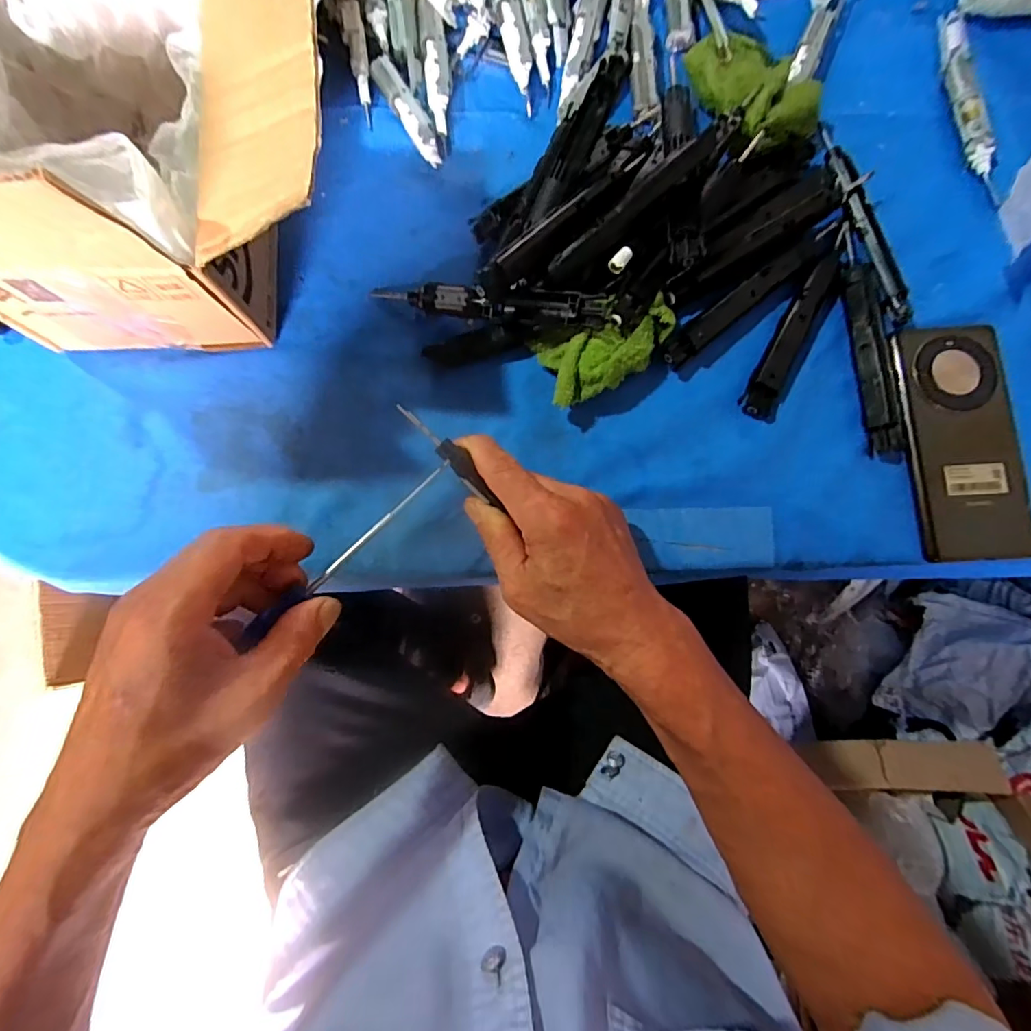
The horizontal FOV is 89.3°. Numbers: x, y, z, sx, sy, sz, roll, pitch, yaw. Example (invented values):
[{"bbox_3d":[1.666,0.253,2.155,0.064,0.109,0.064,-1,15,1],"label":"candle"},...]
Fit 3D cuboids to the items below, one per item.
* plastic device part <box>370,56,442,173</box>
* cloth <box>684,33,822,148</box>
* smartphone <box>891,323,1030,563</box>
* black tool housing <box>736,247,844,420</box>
[{"bbox_3d":[-0.081,-0.305,0.396,0.016,0.017,0.092,-31,83,-5],"label":"plastic device part"},{"bbox_3d":[0.179,-0.320,0.392,0.072,0.026,0.101,-22,82,-4],"label":"cloth"},{"bbox_3d":[0.309,-0.054,0.360,0.076,0.011,0.166,-4,81,-1],"label":"smartphone"},{"bbox_3d":[0.199,-0.134,0.372,0.025,0.012,0.142,26,82,3],"label":"black tool housing"}]

